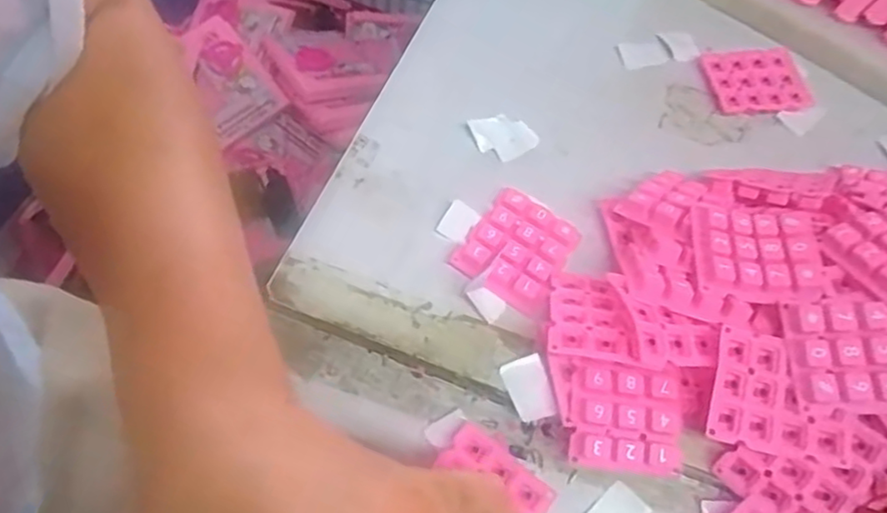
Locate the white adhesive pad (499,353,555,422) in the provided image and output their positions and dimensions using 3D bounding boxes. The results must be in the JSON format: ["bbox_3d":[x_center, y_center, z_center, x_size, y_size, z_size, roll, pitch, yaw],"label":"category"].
[{"bbox_3d":[0.040,0.062,0.314,0.020,0.004,0.029,-19,70,1],"label":"white adhesive pad"}]

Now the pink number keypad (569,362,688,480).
[{"bbox_3d":[0.085,0.072,0.301,0.051,0.013,0.049,7,71,5],"label":"pink number keypad"}]

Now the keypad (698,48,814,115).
[{"bbox_3d":[0.202,-0.114,0.428,0.062,0.006,0.050,-4,62,-7],"label":"keypad"}]

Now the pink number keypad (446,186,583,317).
[{"bbox_3d":[0.038,-0.004,0.347,0.050,0.014,0.057,32,63,12],"label":"pink number keypad"}]

